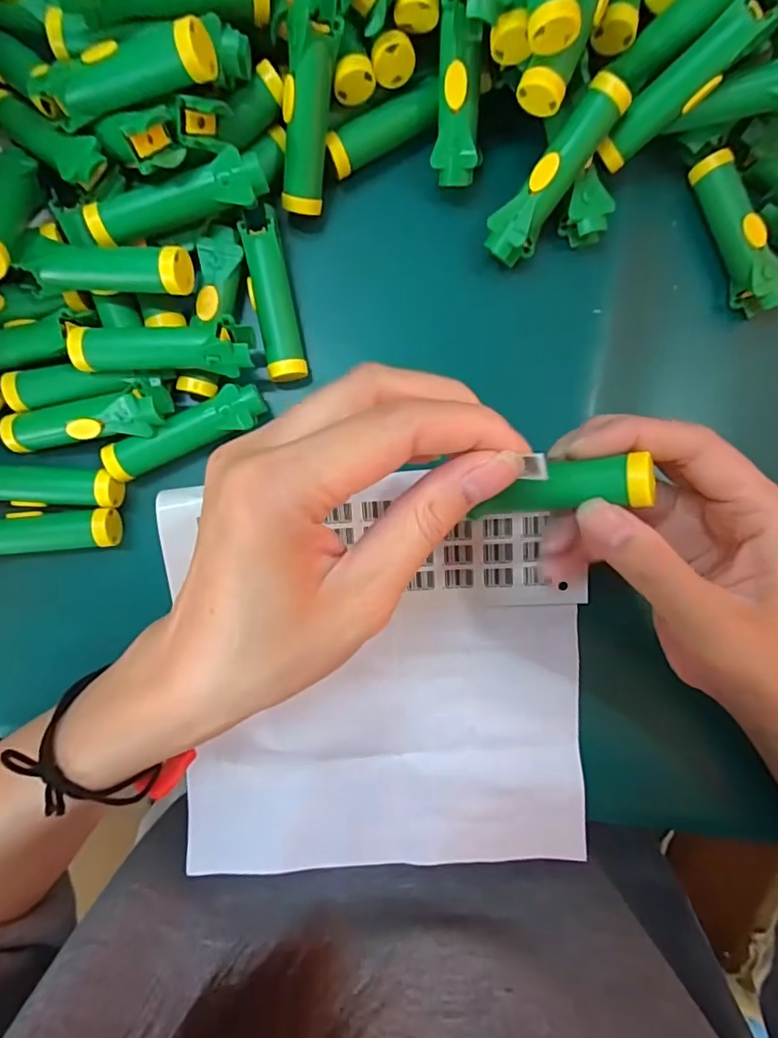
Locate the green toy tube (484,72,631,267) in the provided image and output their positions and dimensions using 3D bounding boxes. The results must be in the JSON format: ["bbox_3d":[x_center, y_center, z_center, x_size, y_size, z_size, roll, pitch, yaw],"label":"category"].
[{"bbox_3d":[0.077,-0.160,0.249,0.023,0.015,0.081,37,113,-3],"label":"green toy tube"}]

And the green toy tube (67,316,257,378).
[{"bbox_3d":[-0.103,-0.080,0.250,0.079,0.023,0.024,0,92,-1],"label":"green toy tube"}]

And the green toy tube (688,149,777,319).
[{"bbox_3d":[0.177,-0.144,0.271,0.019,0.023,0.080,-25,92,0],"label":"green toy tube"}]

